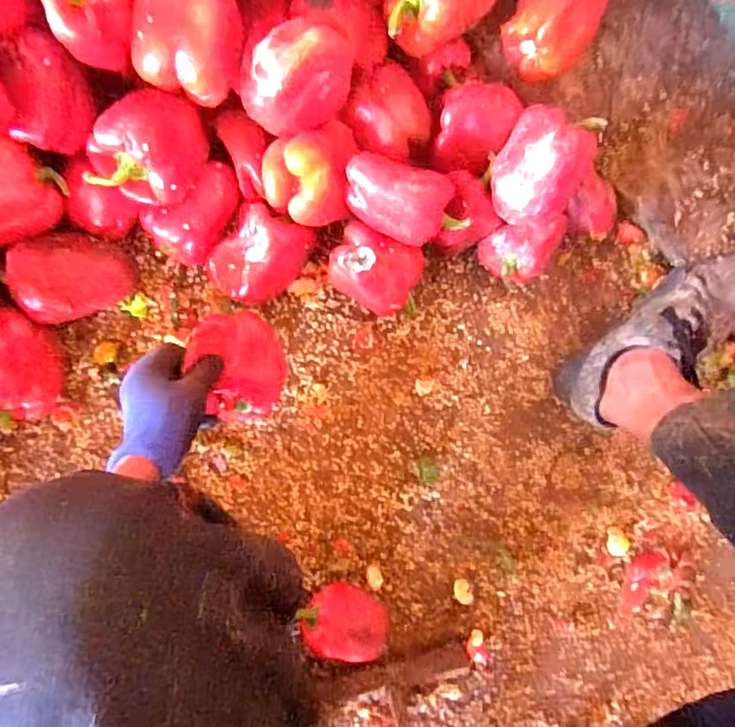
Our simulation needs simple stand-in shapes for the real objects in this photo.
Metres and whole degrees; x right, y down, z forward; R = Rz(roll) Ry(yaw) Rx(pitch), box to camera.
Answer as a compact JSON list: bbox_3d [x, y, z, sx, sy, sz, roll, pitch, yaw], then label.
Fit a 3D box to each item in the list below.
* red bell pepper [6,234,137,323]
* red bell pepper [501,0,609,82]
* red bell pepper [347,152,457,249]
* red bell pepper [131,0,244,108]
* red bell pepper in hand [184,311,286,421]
[{"bbox_3d":[-0.315,-0.093,0.600,0.103,0.091,0.079,-24,92,-6],"label":"red bell pepper"},{"bbox_3d":[0.209,-0.380,0.610,0.095,0.070,0.117,31,87,-5],"label":"red bell pepper"},{"bbox_3d":[0.028,-0.165,0.575,0.108,0.075,0.065,15,88,-6],"label":"red bell pepper"},{"bbox_3d":[-0.170,-0.306,0.529,0.091,0.068,0.096,11,88,-6],"label":"red bell pepper"},{"bbox_3d":[-0.138,0.005,0.622,0.091,0.078,0.119,-11,91,-6],"label":"red bell pepper in hand"}]

